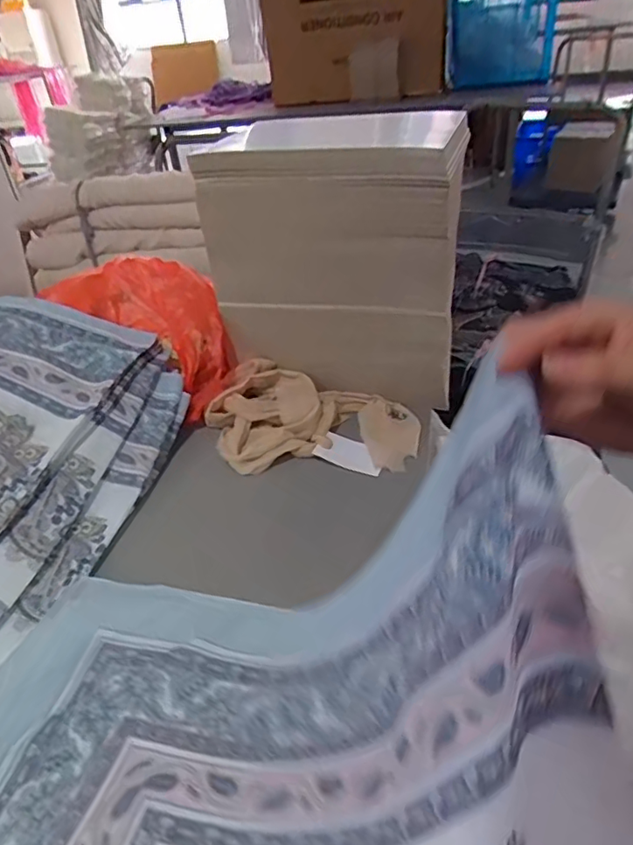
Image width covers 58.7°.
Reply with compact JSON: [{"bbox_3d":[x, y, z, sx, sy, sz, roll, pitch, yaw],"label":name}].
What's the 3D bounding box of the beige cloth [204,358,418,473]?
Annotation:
[{"bbox_3d":[-0.010,-0.006,0.677,0.260,0.059,0.140,0,36,9],"label":"beige cloth"}]

